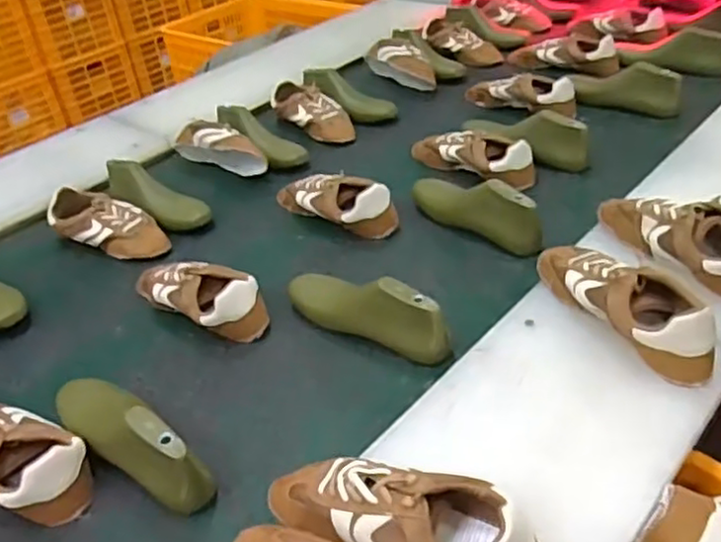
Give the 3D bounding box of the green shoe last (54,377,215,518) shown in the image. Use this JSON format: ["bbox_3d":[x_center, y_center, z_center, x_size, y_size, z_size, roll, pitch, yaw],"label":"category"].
[{"bbox_3d":[-0.257,0.181,0.751,0.227,0.101,0.061,23,47,34],"label":"green shoe last"}]

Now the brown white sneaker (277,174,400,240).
[{"bbox_3d":[-0.055,-0.115,1.130,0.246,0.080,0.072,20,45,31],"label":"brown white sneaker"}]

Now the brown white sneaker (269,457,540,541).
[{"bbox_3d":[0.032,0.205,0.576,0.234,0.070,0.083,12,41,24],"label":"brown white sneaker"}]

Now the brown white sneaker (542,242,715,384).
[{"bbox_3d":[0.289,0.022,0.769,0.086,0.073,0.252,-21,39,-17],"label":"brown white sneaker"}]

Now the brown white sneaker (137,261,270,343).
[{"bbox_3d":[-0.229,0.034,0.962,0.226,0.074,0.086,19,44,31],"label":"brown white sneaker"}]

